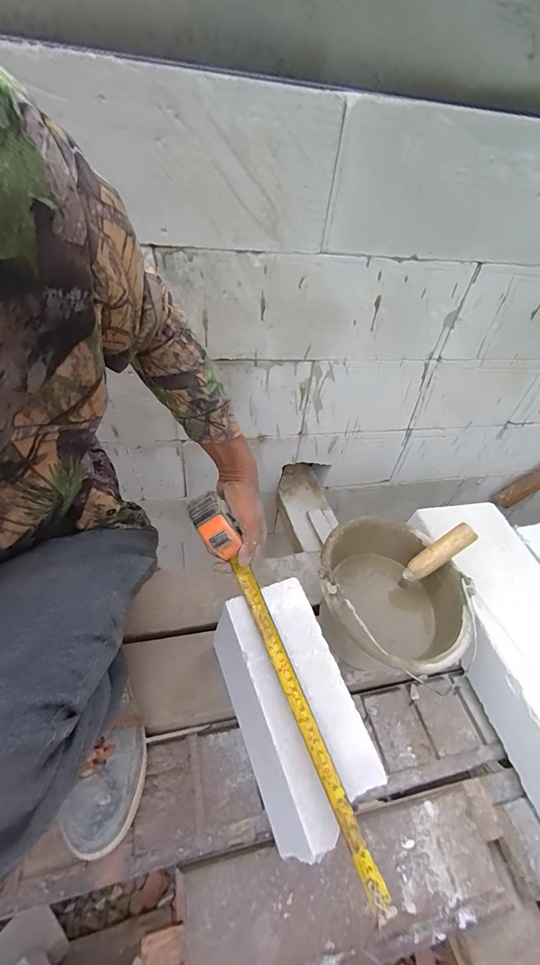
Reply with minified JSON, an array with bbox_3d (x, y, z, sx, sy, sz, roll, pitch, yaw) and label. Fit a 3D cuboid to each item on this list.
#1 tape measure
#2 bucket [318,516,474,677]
[{"bbox_3d":[0.005,0.193,0.411,0.043,0.059,0.401,-19,67,-22],"label":"tape measure"},{"bbox_3d":[0.185,0.202,0.622,0.223,0.185,0.236,2,45,-2],"label":"bucket"}]

